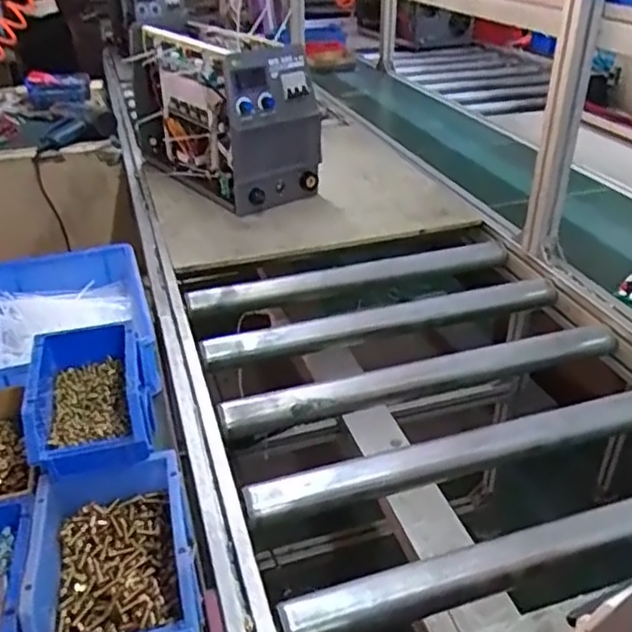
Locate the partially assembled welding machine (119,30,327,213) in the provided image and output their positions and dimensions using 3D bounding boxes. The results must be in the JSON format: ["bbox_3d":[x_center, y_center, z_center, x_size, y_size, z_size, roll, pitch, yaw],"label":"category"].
[{"bbox_3d":[-0.200,-0.419,1.390,0.195,0.295,0.403,-27,40,-35],"label":"partially assembled welding machine"}]

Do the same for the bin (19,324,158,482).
[{"bbox_3d":[-0.222,0.075,0.637,0.111,0.062,0.164,-12,34,-17],"label":"bin"}]

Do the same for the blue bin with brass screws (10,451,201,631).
[{"bbox_3d":[-0.166,0.203,0.529,0.128,0.065,0.185,-9,33,-13],"label":"blue bin with brass screws"}]

